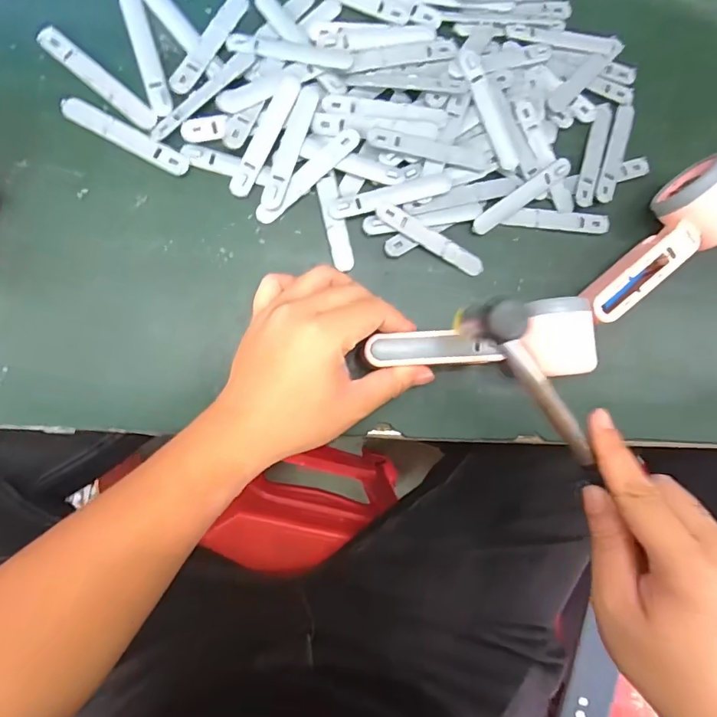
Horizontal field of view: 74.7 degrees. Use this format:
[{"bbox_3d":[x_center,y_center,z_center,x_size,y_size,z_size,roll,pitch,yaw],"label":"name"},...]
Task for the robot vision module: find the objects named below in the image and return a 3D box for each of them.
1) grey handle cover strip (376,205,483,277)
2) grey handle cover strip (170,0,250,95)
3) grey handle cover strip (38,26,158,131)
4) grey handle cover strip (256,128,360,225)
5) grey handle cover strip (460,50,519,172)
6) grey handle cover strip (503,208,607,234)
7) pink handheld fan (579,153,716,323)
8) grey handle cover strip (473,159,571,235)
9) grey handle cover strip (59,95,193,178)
[{"bbox_3d":[0.056,-0.092,0.361,0.092,0.008,0.016,28,83,-6],"label":"grey handle cover strip"},{"bbox_3d":[-0.109,-0.233,0.345,0.017,0.004,0.093,28,83,-6],"label":"grey handle cover strip"},{"bbox_3d":[-0.184,-0.198,0.334,0.093,0.006,0.016,39,83,-4],"label":"grey handle cover strip"},{"bbox_3d":[-0.037,-0.135,0.348,0.095,0.007,0.016,-45,93,-8],"label":"grey handle cover strip"},{"bbox_3d":[0.101,-0.194,0.363,0.019,0.010,0.097,-21,90,-9],"label":"grey handle cover strip"},{"bbox_3d":[0.161,-0.112,0.381,0.088,0.005,0.015,3,87,-8],"label":"grey handle cover strip"},{"bbox_3d":[0.230,-0.091,0.363,0.156,0.053,0.056,-36,92,-8],"label":"pink handheld fan"},{"bbox_3d":[0.129,-0.128,0.371,0.090,0.010,0.015,-36,92,-8],"label":"grey handle cover strip"},{"bbox_3d":[-0.166,-0.159,0.335,0.095,0.004,0.018,27,84,-6],"label":"grey handle cover strip"}]

